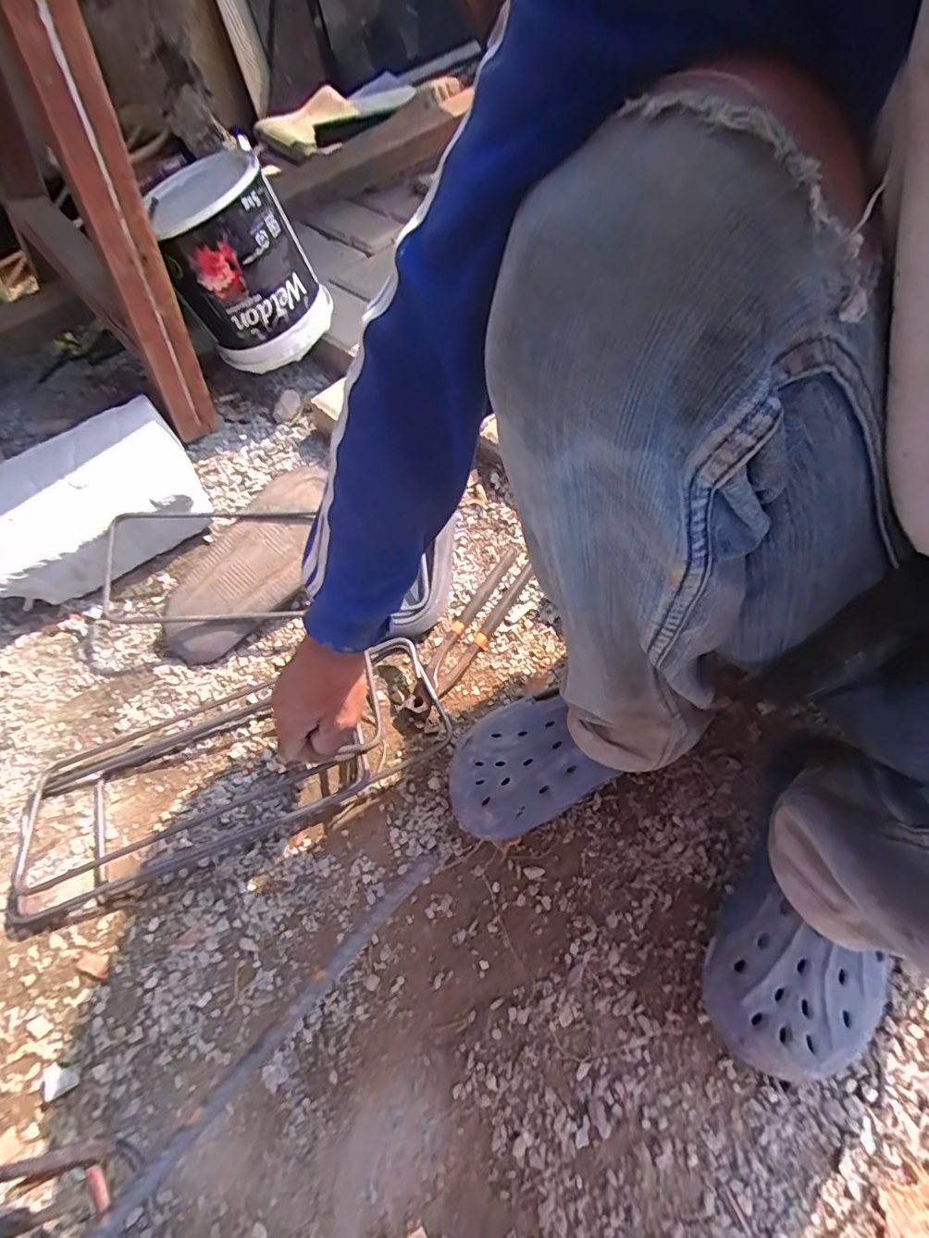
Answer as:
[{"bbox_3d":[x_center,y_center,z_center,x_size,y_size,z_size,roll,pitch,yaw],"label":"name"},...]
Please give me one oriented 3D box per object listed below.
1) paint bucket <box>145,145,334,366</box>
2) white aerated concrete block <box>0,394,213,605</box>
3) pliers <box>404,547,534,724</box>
[{"bbox_3d":[-0.308,-0.486,0.722,0.181,0.183,0.193,-29,60,-13],"label":"paint bucket"},{"bbox_3d":[-0.459,-0.142,0.658,0.236,0.097,0.189,-28,60,-12],"label":"white aerated concrete block"},{"bbox_3d":[0.006,0.011,0.587,0.047,0.018,0.231,27,64,20],"label":"pliers"}]

